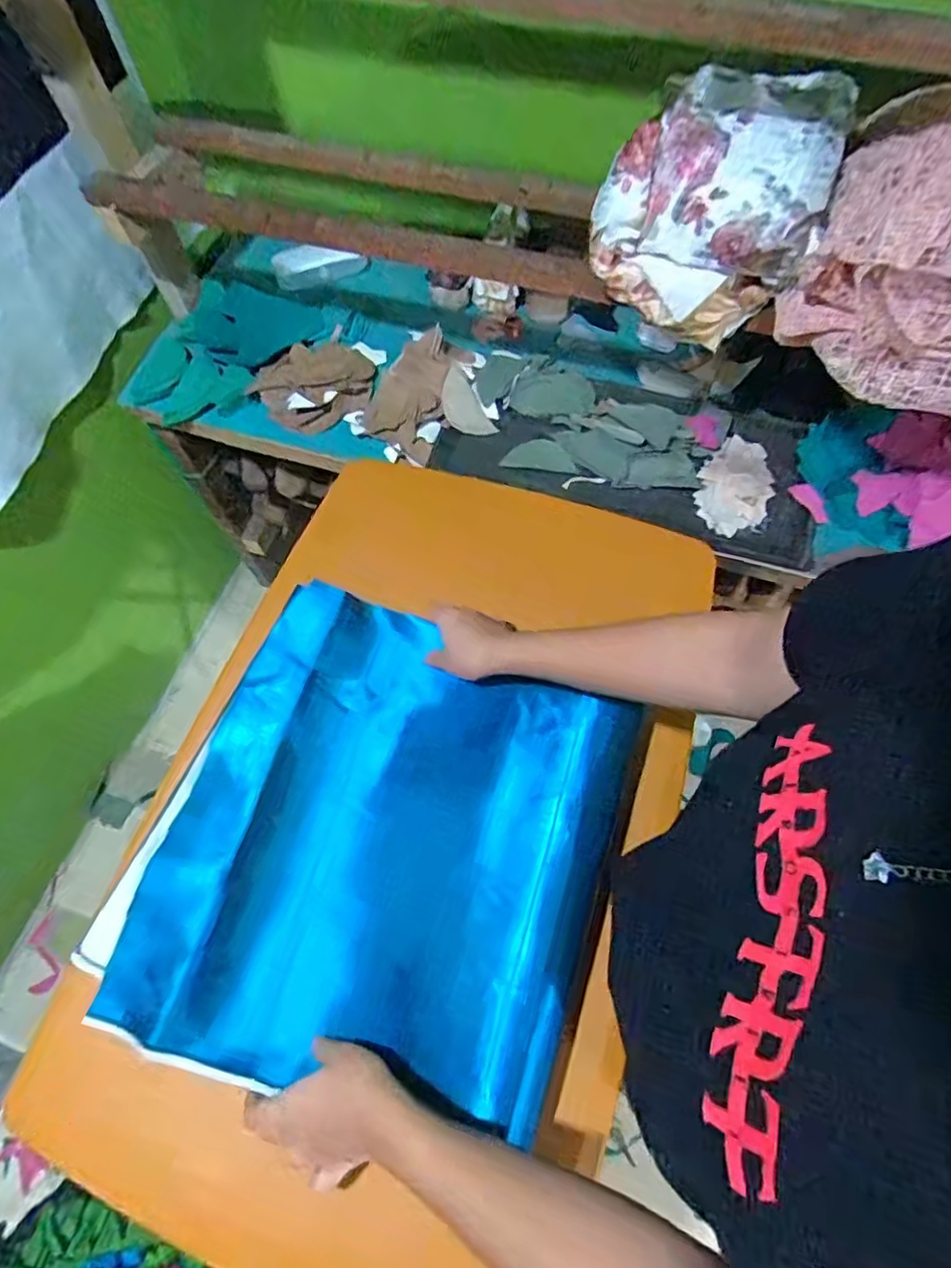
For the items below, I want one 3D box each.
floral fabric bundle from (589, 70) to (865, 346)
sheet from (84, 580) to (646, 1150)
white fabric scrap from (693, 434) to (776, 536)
[{"bbox_3d":[0.236,-0.425,0.631,0.215,0.165,0.163,16,66,9],"label":"floral fabric bundle"},{"bbox_3d":[-0.087,0.170,0.541,0.370,0.080,0.412,18,66,10],"label":"sheet"},{"bbox_3d":[0.354,-0.203,0.847,0.093,0.004,0.156,25,68,13],"label":"white fabric scrap"}]

